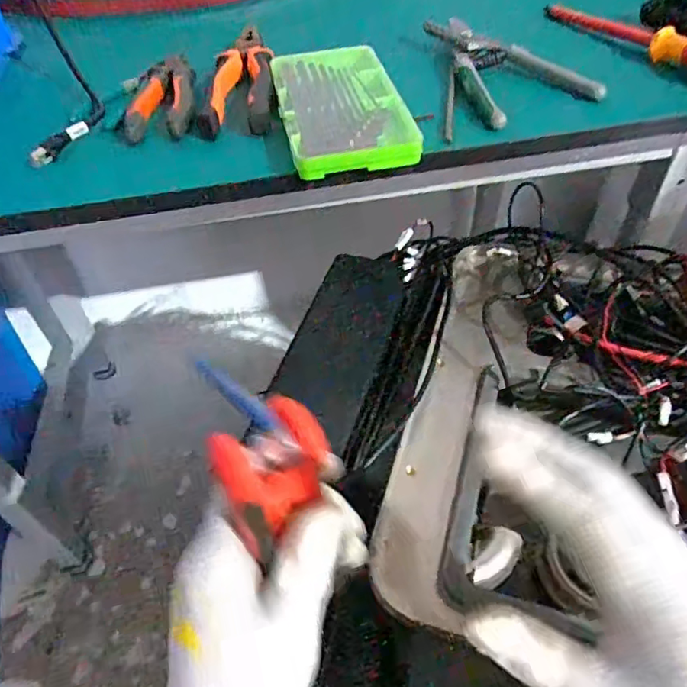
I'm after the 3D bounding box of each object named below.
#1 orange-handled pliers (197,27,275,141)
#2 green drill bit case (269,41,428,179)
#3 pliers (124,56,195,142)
[{"bbox_3d":[-0.090,-0.253,0.534,0.059,0.025,0.192,-1,48,3],"label":"orange-handled pliers"},{"bbox_3d":[-0.003,-0.203,0.484,0.099,0.018,0.195,-10,48,-5],"label":"green drill bit case"},{"bbox_3d":[-0.165,-0.229,0.519,0.058,0.022,0.145,-10,48,-5],"label":"pliers"}]

